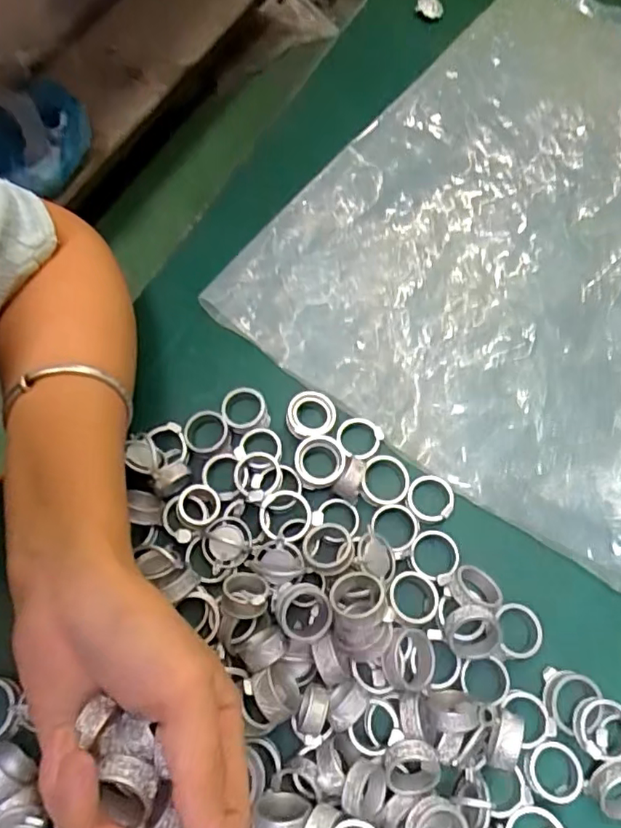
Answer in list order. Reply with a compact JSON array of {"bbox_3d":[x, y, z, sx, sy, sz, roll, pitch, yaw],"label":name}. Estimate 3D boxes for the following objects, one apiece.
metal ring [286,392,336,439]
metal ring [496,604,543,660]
[{"bbox_3d":[0.000,0.001,0.322,0.029,0.010,0.027,1,69,-2],"label":"metal ring"},{"bbox_3d":[0.105,0.109,0.285,0.024,0.010,0.025,1,69,-2],"label":"metal ring"}]

